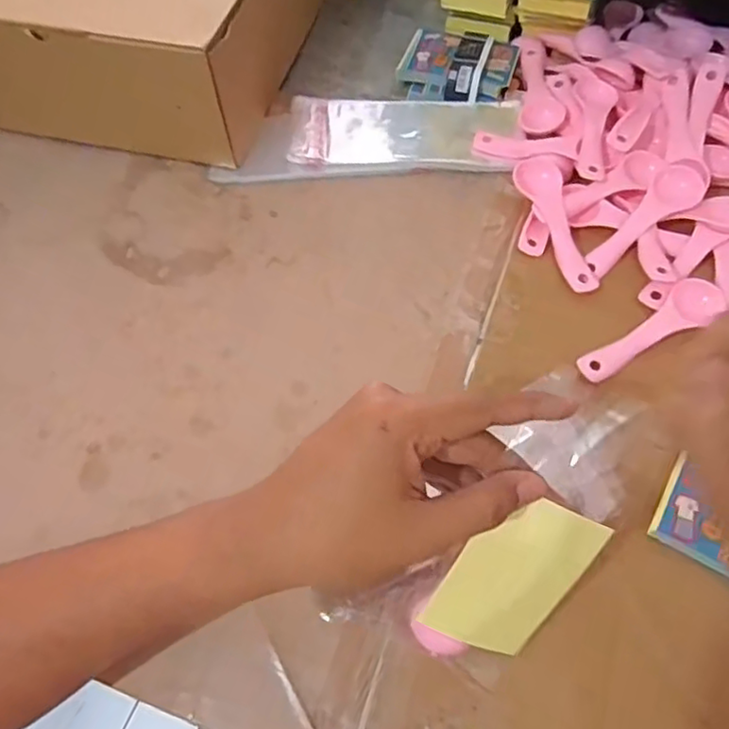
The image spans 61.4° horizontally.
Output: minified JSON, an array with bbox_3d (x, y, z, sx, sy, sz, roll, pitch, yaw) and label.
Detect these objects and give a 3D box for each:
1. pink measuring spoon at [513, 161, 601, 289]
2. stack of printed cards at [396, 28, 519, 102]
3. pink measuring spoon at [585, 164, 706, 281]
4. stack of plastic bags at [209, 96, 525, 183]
[{"bbox_3d":[0.141,-0.103,0.446,0.031,0.015,0.112,-16,63,-7],"label":"pink measuring spoon"},{"bbox_3d":[0.080,-0.261,0.533,0.096,0.019,0.072,16,64,10],"label":"stack of printed cards"},{"bbox_3d":[0.204,-0.103,0.440,0.034,0.018,0.111,39,73,18],"label":"pink measuring spoon"},{"bbox_3d":[0.007,-0.189,0.506,0.242,0.016,0.087,-2,62,0],"label":"stack of plastic bags"}]

